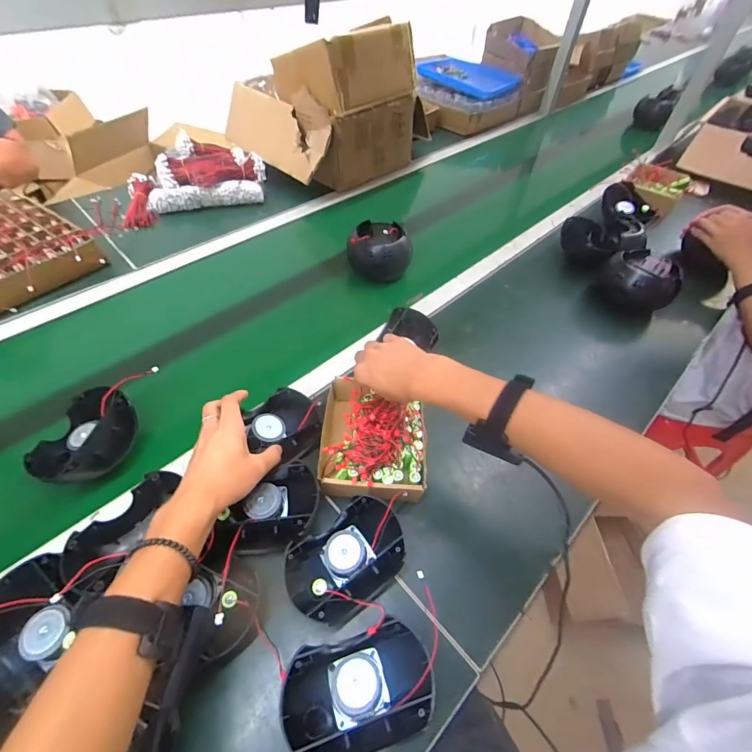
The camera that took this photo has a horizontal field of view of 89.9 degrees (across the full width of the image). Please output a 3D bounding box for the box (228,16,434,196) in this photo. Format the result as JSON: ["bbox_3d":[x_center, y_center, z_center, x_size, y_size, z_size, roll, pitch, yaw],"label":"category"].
[{"bbox_3d":[-0.158,-0.756,1.019,0.410,0.291,0.420,37,59,23],"label":"box"}]

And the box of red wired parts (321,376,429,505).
[{"bbox_3d":[-0.005,0.085,0.520,0.141,0.072,0.178,3,52,-1],"label":"box of red wired parts"}]

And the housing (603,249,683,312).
[{"bbox_3d":[0.523,-0.186,0.759,0.110,0.093,0.105,0,52,-3],"label":"housing"}]

